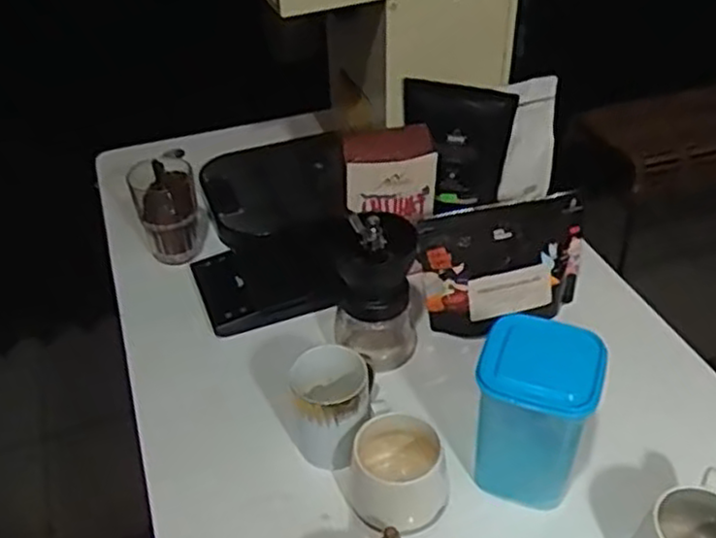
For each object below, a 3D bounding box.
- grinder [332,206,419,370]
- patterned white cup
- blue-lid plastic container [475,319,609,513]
[{"bbox_3d":[0.019,0.028,0.777,0.083,0.174,0.082,0,40,2],"label":"grinder"},{"bbox_3d":[-0.026,0.136,0.705,0.075,0.111,0.078,-1,40,1],"label":"patterned white cup"},{"bbox_3d":[0.156,0.134,0.654,0.093,0.157,0.081,14,42,19],"label":"blue-lid plastic container"}]

